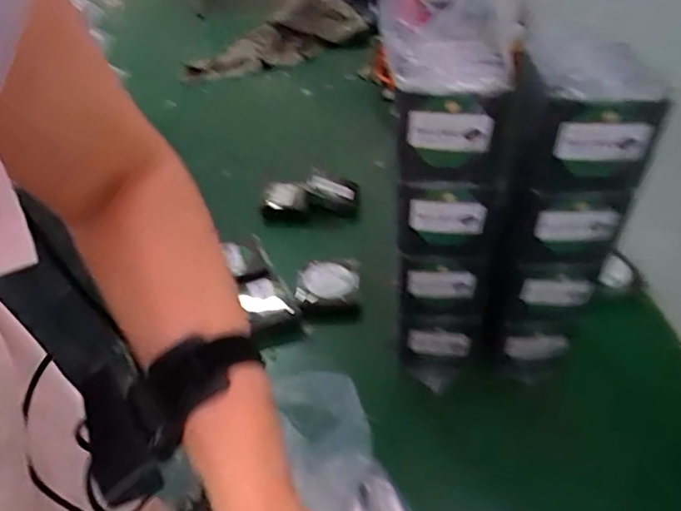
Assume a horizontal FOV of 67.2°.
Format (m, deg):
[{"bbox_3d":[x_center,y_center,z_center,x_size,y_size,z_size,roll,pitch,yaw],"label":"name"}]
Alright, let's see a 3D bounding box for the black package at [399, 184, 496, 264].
[{"bbox_3d":[0.226,-0.068,1.114,0.202,0.189,0.035,11,41,16],"label":"black package"}]

